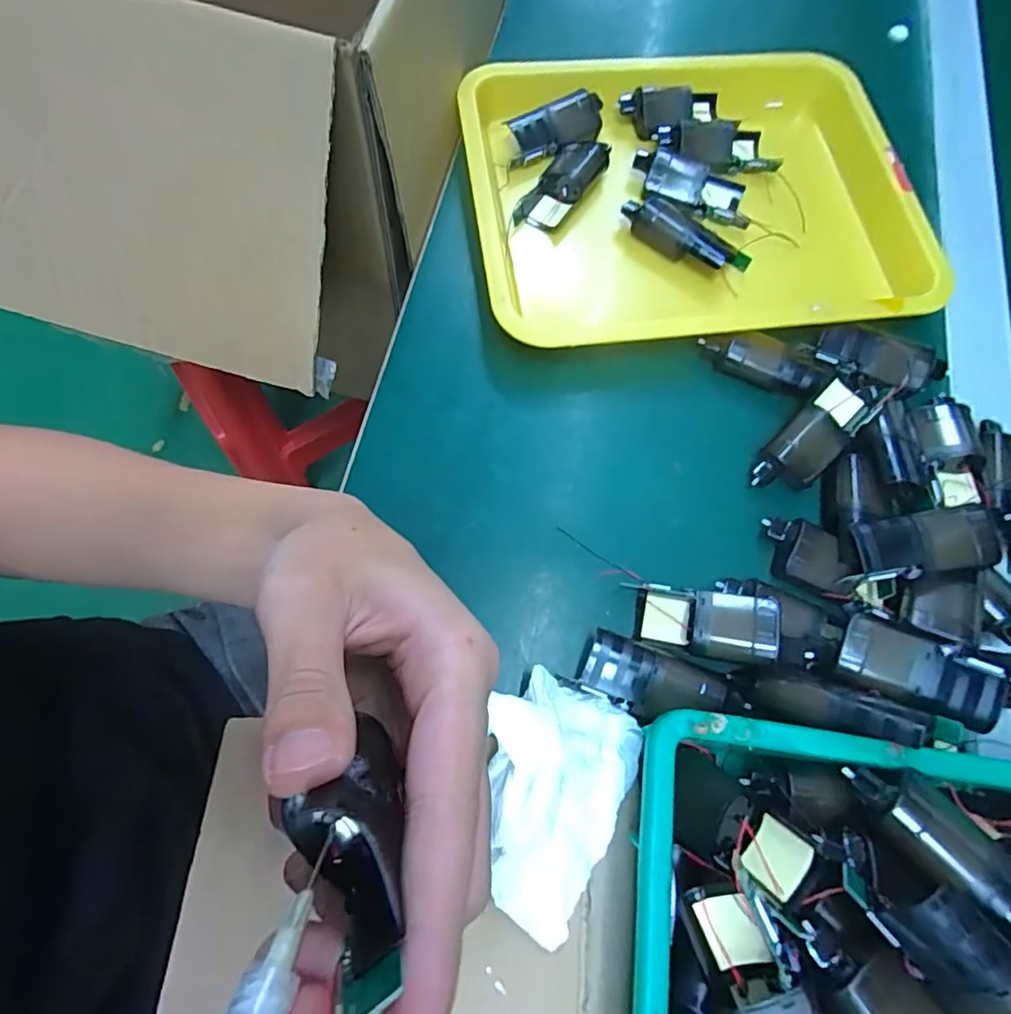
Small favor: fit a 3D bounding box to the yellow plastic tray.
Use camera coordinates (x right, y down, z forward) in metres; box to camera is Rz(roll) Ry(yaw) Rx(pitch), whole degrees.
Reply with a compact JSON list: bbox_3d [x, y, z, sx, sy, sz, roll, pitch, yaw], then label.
[{"bbox_3d":[0.137,-0.237,0.437,0.318,0.032,0.258,-6,70,-5],"label":"yellow plastic tray"}]

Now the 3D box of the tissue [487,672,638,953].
[{"bbox_3d":[0.022,0.145,0.283,0.080,0.046,0.113,21,70,5],"label":"tissue"}]

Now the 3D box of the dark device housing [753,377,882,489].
[{"bbox_3d":[0.198,-0.042,0.371,0.087,0.020,0.038,-40,76,-2],"label":"dark device housing"}]

